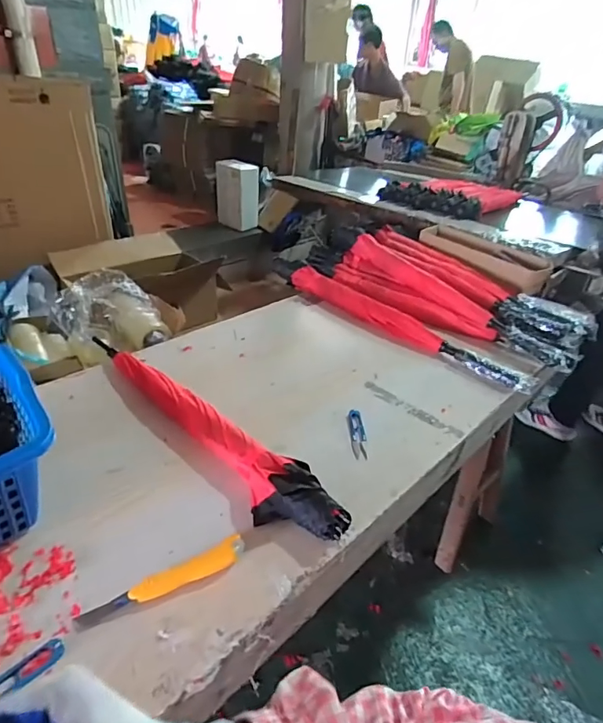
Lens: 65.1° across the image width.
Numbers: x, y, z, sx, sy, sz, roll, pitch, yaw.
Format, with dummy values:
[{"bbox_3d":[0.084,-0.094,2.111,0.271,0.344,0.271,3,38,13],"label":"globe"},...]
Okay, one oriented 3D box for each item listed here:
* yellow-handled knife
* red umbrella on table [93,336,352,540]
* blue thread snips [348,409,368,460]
[{"bbox_3d":[-0.165,0.268,0.578,0.205,0.015,0.033,-16,38,-27],"label":"yellow-handled knife"},{"bbox_3d":[-0.173,0.096,0.800,0.090,0.058,0.620,-25,43,-36],"label":"red umbrella on table"},{"bbox_3d":[0.101,0.127,0.843,0.027,0.005,0.120,2,34,-3],"label":"blue thread snips"}]

